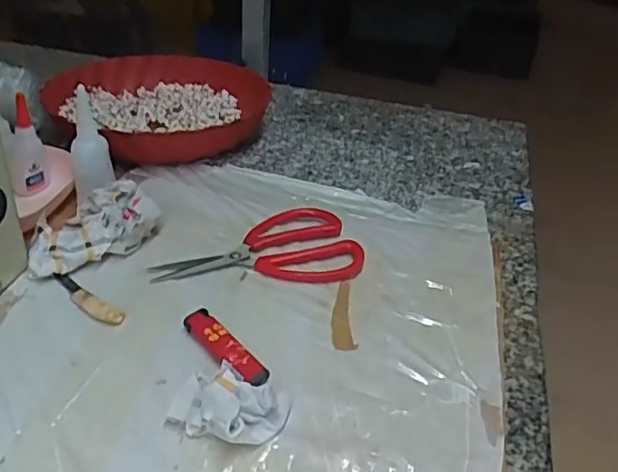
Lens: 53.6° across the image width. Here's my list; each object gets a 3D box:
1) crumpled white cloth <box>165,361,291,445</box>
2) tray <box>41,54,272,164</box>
[{"bbox_3d":[-0.047,0.098,0.349,0.066,0.030,0.037,7,34,3],"label":"crumpled white cloth"},{"bbox_3d":[-0.165,-0.151,0.696,0.228,0.043,0.214,25,39,27],"label":"tray"}]

